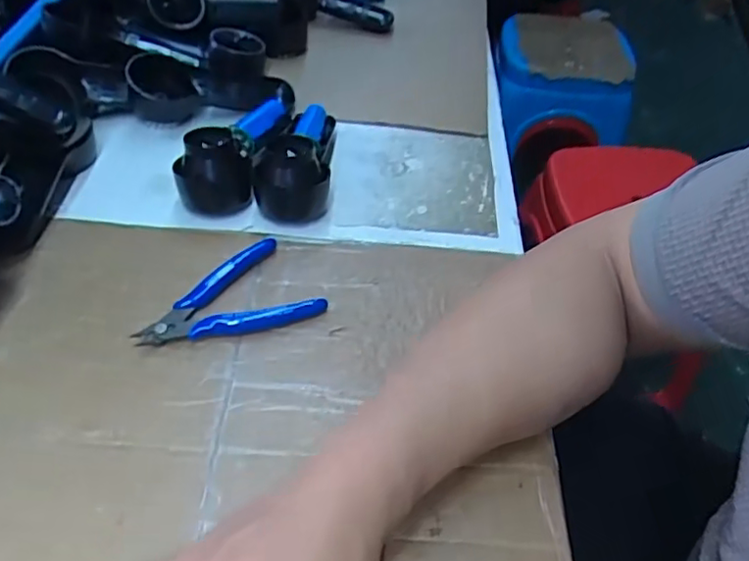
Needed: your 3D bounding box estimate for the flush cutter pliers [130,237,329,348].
[{"bbox_3d":[-0.103,0.006,0.433,0.120,0.015,0.076,-10,48,-17],"label":"flush cutter pliers"}]

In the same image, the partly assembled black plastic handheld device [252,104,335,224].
[{"bbox_3d":[-0.066,-0.114,0.523,0.059,0.052,0.146,4,46,-4],"label":"partly assembled black plastic handheld device"}]

